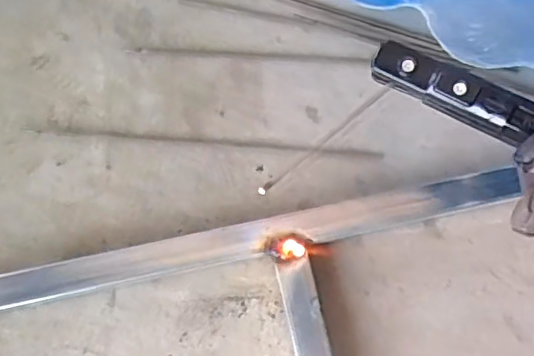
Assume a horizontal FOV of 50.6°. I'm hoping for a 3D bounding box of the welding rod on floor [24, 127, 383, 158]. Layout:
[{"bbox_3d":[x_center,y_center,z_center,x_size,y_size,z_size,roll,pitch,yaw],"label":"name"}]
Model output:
[{"bbox_3d":[-0.055,-0.031,0.463,0.291,0.004,0.006,5,74,2],"label":"welding rod on floor"}]

